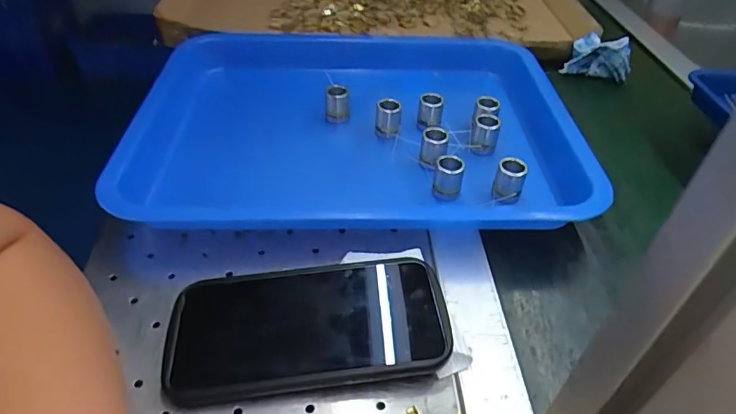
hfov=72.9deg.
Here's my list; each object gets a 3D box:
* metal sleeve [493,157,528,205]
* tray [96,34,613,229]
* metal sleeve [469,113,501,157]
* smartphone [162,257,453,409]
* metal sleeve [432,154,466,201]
[{"bbox_3d":[0.113,-0.020,0.395,0.022,0.032,0.022,21,46,15],"label":"metal sleeve"},{"bbox_3d":[-0.007,-0.087,0.465,0.385,0.046,0.301,2,43,-1],"label":"tray"},{"bbox_3d":[0.106,-0.066,0.443,0.022,0.027,0.024,18,45,11],"label":"metal sleeve"},{"bbox_3d":[-0.036,0.072,0.305,0.166,0.010,0.081,-7,45,-1],"label":"smartphone"},{"bbox_3d":[0.064,-0.027,0.399,0.022,0.027,0.020,7,44,1],"label":"metal sleeve"}]

